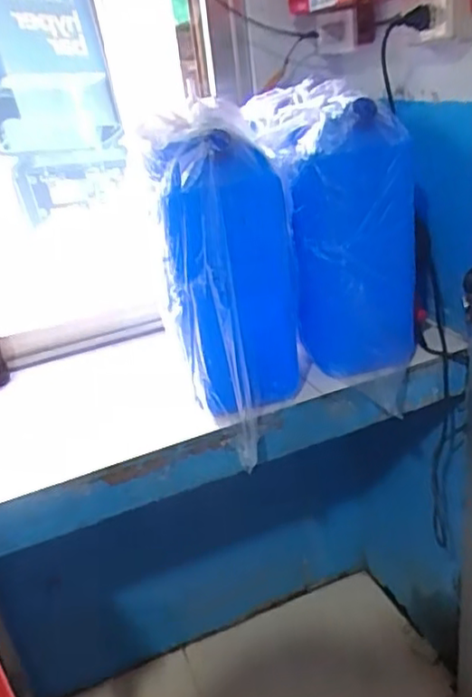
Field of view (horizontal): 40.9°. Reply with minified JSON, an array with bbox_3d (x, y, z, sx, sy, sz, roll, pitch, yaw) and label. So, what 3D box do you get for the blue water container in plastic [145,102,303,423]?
[{"bbox_3d":[-0.004,-0.122,0.957,0.180,0.421,0.228,-5,25,6],"label":"blue water container in plastic"}]

